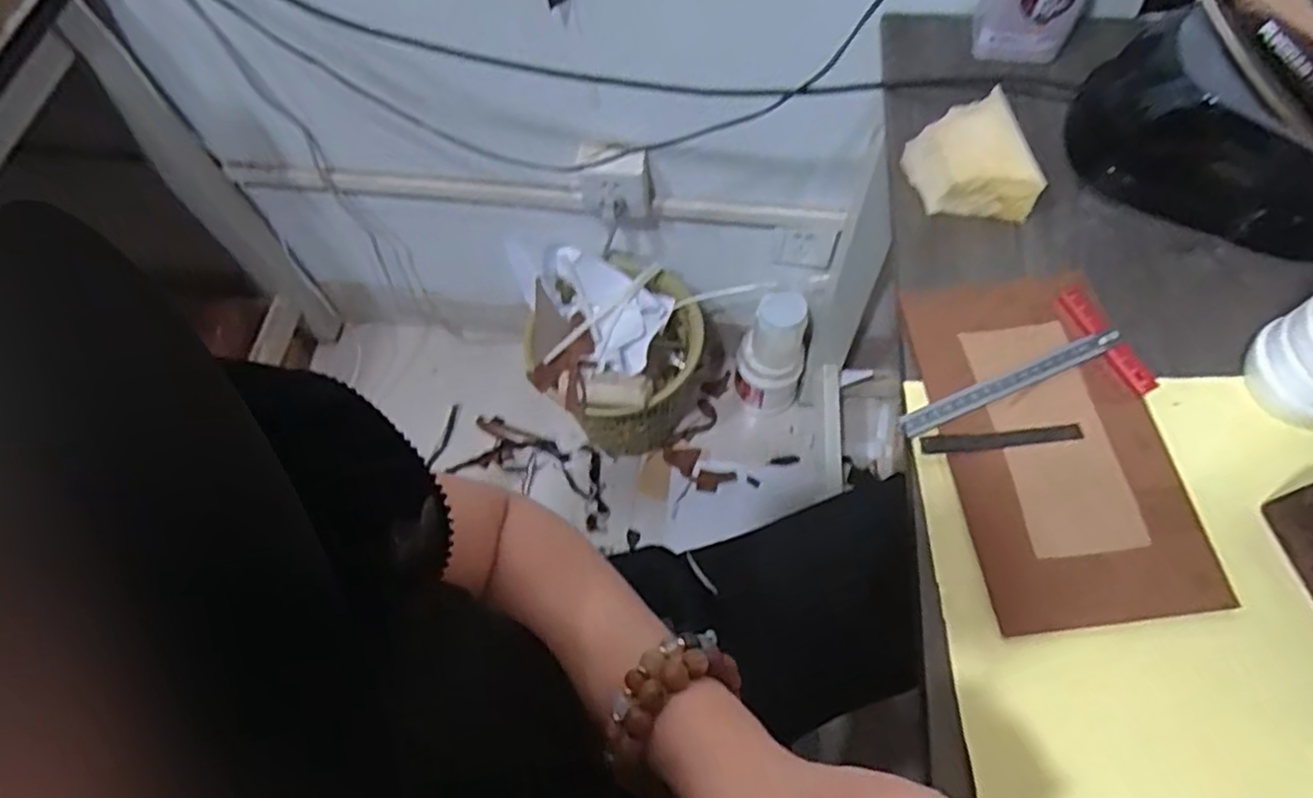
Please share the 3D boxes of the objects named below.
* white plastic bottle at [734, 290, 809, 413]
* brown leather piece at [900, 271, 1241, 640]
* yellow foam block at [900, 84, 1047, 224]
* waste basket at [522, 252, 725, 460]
[{"bbox_3d":[0.187,-0.061,1.171,0.106,0.271,0.082,3,65,5],"label":"white plastic bottle"},{"bbox_3d":[0.260,0.027,0.469,0.138,0.009,0.232,-9,68,-2],"label":"brown leather piece"},{"bbox_3d":[0.239,-0.181,0.548,0.076,0.051,0.093,-10,65,-2],"label":"yellow foam block"},{"bbox_3d":[-0.039,-0.054,1.140,0.267,0.358,0.261,-1,65,2],"label":"waste basket"}]

